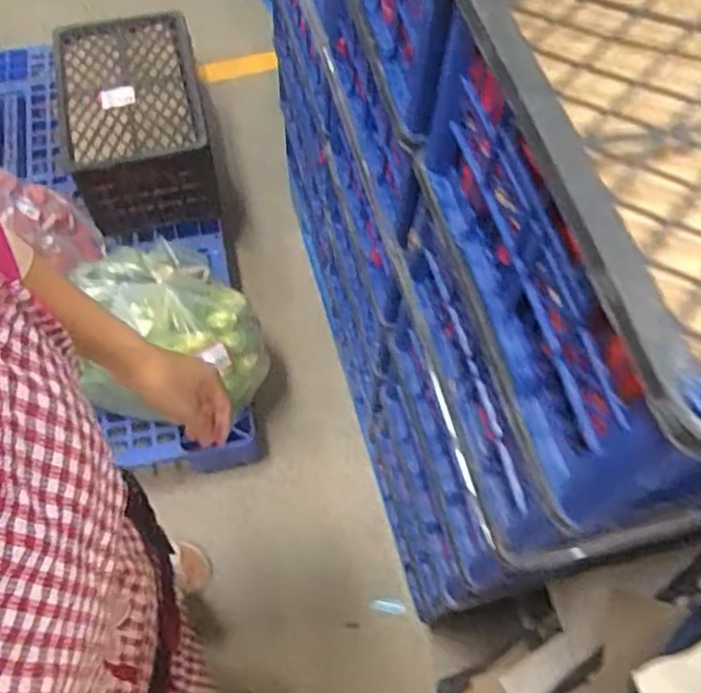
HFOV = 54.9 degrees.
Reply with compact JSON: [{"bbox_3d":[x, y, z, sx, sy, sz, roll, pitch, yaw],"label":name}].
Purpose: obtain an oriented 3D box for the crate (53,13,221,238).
[{"bbox_3d":[-0.477,-0.510,1.528,0.294,0.223,0.428,-12,65,-6],"label":"crate"}]

